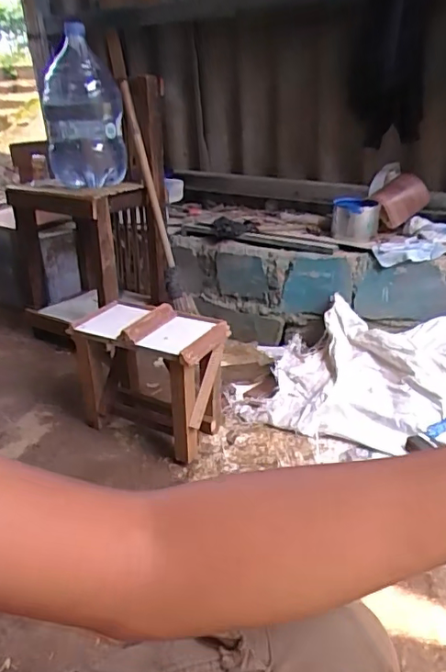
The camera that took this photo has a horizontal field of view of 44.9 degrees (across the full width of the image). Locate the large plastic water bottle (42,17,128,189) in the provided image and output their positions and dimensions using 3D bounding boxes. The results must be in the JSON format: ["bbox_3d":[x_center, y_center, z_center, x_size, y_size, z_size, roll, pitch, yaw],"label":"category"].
[{"bbox_3d":[-0.445,-0.697,1.707,0.236,0.411,0.194,-10,27,-17],"label":"large plastic water bottle"}]

